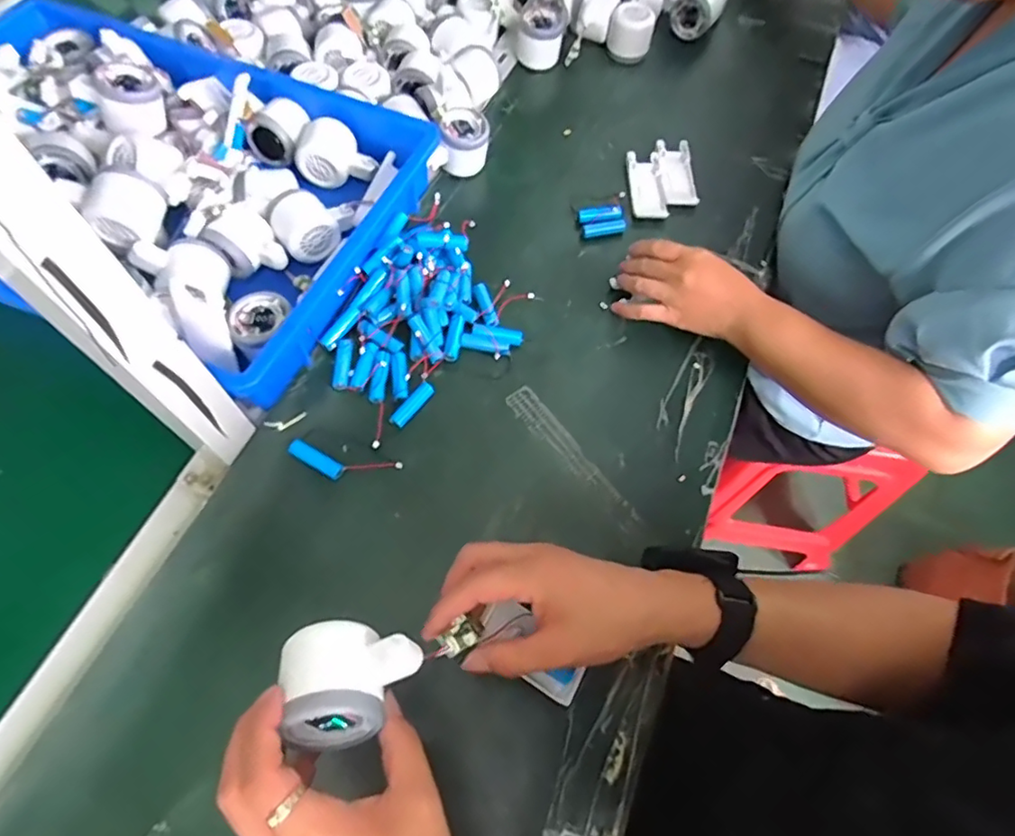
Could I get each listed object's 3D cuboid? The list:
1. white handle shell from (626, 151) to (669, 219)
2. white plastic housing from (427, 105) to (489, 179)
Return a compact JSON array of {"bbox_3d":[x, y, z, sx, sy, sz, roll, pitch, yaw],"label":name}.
[{"bbox_3d":[0.166,-0.278,0.681,0.040,0.009,0.103,1,64,-2],"label":"white handle shell"},{"bbox_3d":[-0.051,-0.317,0.664,0.057,0.059,0.067,11,64,2],"label":"white plastic housing"}]

